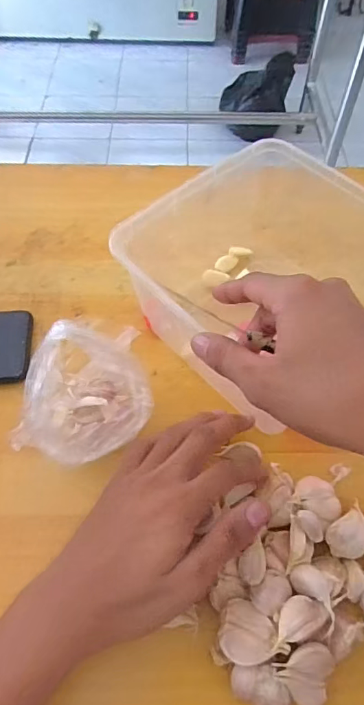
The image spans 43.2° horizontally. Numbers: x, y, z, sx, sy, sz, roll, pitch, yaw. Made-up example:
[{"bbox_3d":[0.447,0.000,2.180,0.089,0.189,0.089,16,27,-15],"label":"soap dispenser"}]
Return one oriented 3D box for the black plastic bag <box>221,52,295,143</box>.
[{"bbox_3d":[0.266,-0.964,1.717,0.250,0.204,0.245,15,60,8],"label":"black plastic bag"}]

